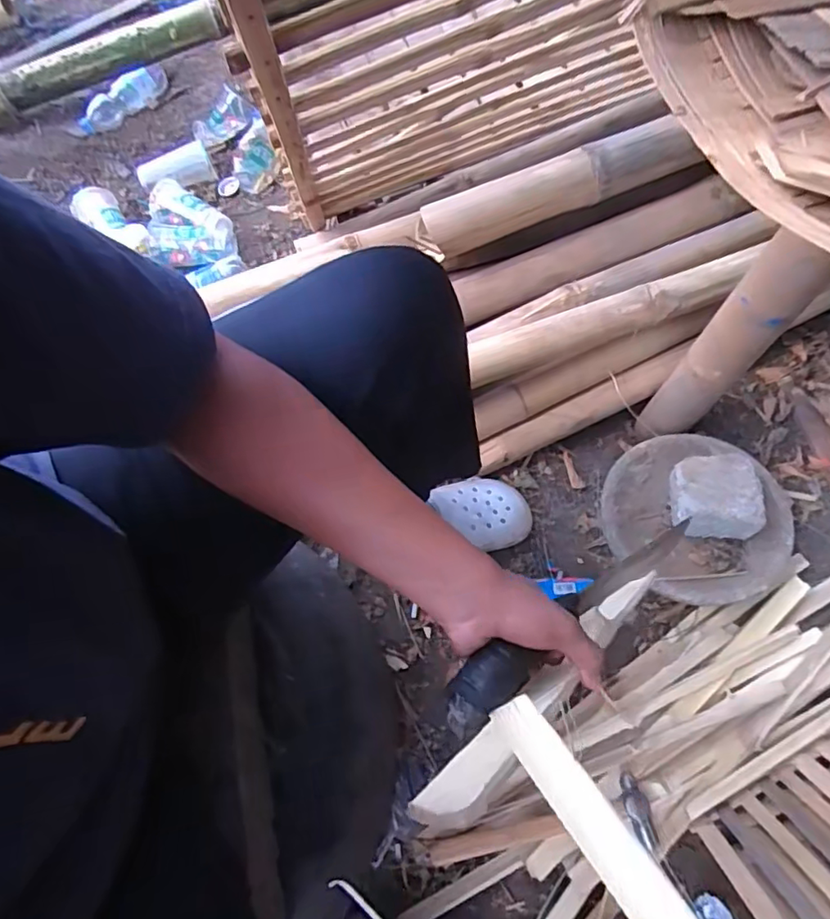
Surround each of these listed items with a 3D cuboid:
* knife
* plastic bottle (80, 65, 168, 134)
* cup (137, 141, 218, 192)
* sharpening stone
[{"bbox_3d":[0.158,0.128,0.506,0.360,0.039,0.039,-17,62,-43],"label":"knife"},{"bbox_3d":[-0.662,-0.811,1.286,0.224,0.090,0.074,-31,69,4],"label":"plastic bottle"},{"bbox_3d":[-0.508,-0.616,1.199,0.153,0.078,0.081,-20,68,-5],"label":"cup"},{"bbox_3d":[0.415,0.051,0.795,0.107,0.069,0.104,1,67,3],"label":"sharpening stone"}]

